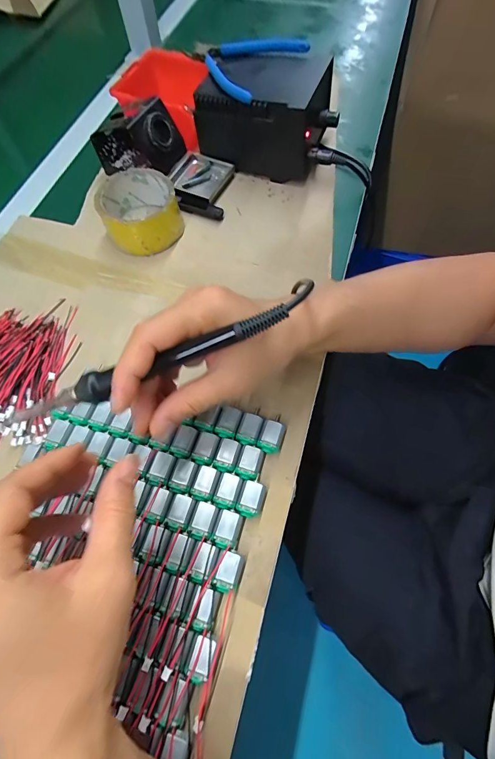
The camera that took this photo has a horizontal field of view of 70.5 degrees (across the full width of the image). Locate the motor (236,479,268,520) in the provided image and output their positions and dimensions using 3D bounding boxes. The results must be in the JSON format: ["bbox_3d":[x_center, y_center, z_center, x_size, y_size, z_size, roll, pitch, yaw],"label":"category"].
[{"bbox_3d":[0.003,0.097,0.284,0.021,0.015,0.027,19,67,8],"label":"motor"}]

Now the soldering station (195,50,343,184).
[{"bbox_3d":[0.034,-0.324,0.433,0.160,0.091,0.117,21,68,9],"label":"soldering station"}]

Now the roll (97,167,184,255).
[{"bbox_3d":[-0.120,-0.191,0.399,0.084,0.049,0.086,0,66,0],"label":"roll"}]

